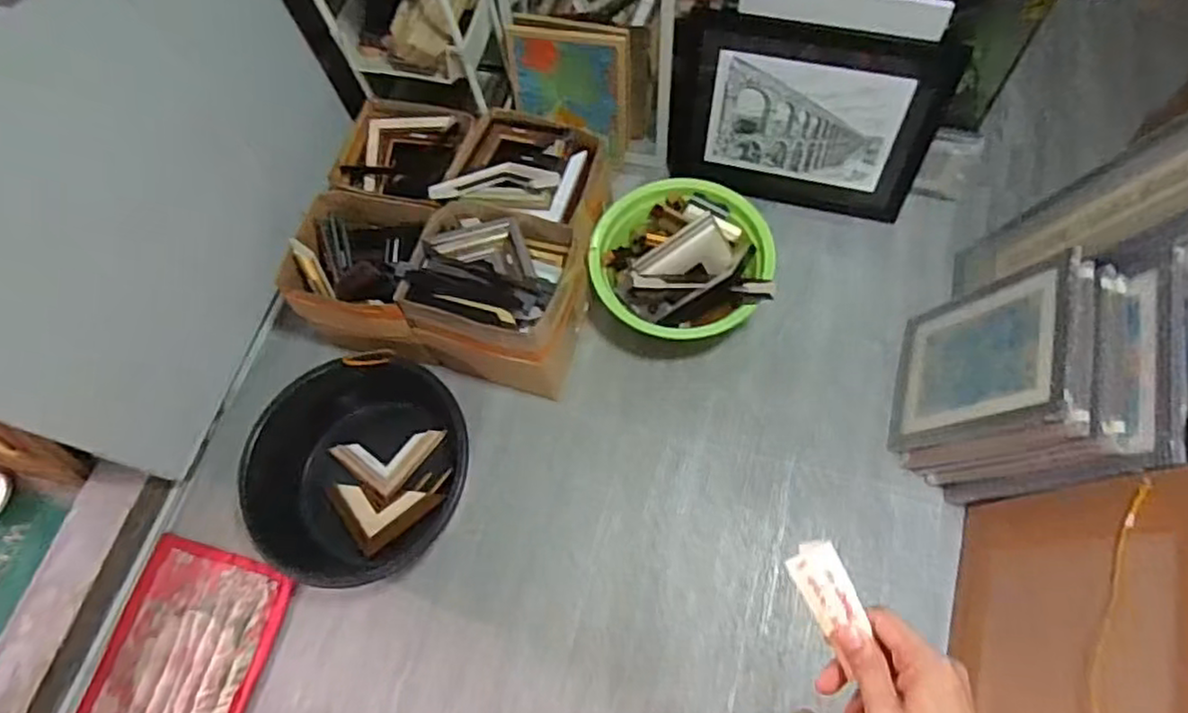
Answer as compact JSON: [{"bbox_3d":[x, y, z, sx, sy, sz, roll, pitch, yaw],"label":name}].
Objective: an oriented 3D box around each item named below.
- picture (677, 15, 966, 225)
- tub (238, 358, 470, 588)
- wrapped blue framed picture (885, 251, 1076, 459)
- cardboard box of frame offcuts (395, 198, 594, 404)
[{"bbox_3d":[0.456,-0.532,1.532,0.566,0.404,0.031,15,46,12],"label":"picture"},{"bbox_3d":[-0.498,0.232,1.419,0.418,0.134,0.479,35,74,18],"label":"tub"},{"bbox_3d":[0.740,-0.004,1.320,0.033,0.402,0.320,20,68,-12],"label":"wrapped blue framed picture"},{"bbox_3d":[-0.191,-0.139,1.473,0.321,0.281,0.339,13,69,11],"label":"cardboard box of frame offcuts"}]

